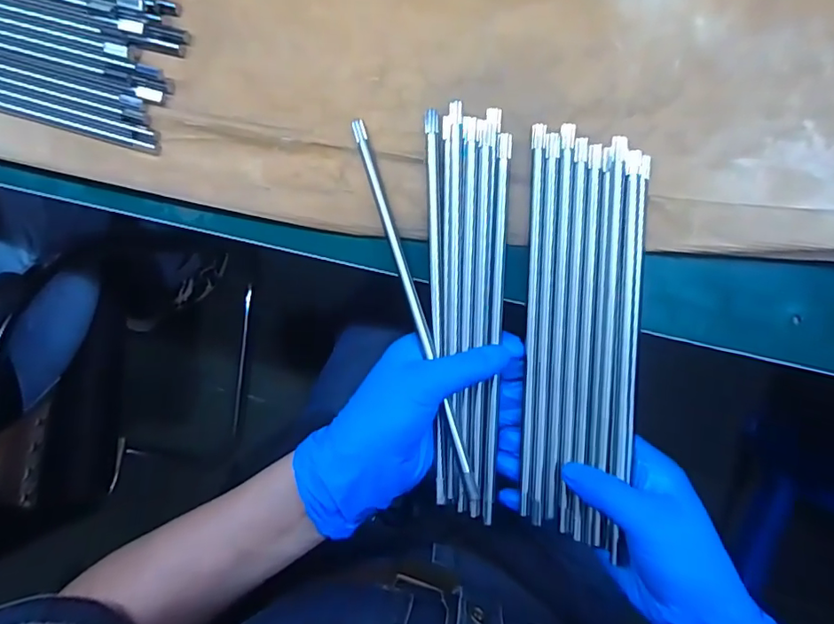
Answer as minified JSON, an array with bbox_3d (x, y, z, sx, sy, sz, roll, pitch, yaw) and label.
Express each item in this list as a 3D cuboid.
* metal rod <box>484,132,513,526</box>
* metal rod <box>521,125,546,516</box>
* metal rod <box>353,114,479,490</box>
[{"bbox_3d":[0.048,0.013,0.324,0.007,0.004,0.235,3,94,8],"label":"metal rod"},{"bbox_3d":[0.070,0.008,0.325,0.006,0.004,0.234,2,94,8],"label":"metal rod"},{"bbox_3d":[-0.001,-0.004,0.320,0.006,0.010,0.234,-18,85,9],"label":"metal rod"}]

